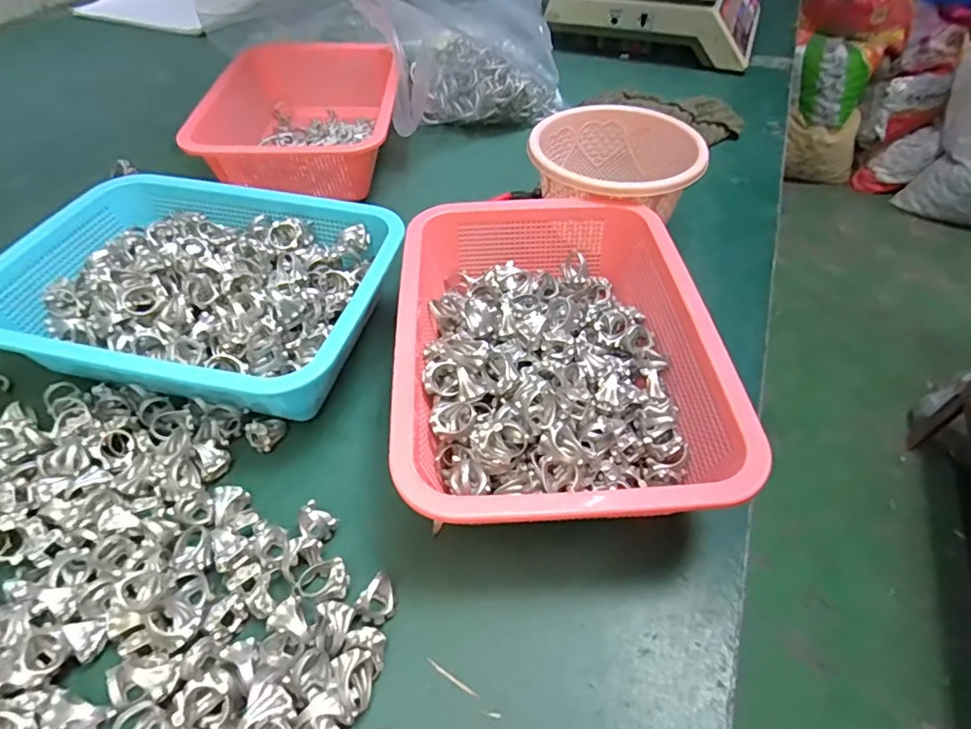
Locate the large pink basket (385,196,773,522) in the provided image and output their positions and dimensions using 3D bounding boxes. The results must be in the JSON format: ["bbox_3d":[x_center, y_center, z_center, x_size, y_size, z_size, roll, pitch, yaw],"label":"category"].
[{"bbox_3d":[0.041,-0.007,0.366,0.196,0.078,0.266,-2,47,-3],"label":"large pink basket"}]

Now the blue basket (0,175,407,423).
[{"bbox_3d":[-0.208,-0.054,0.401,0.273,0.066,0.202,11,50,7],"label":"blue basket"}]

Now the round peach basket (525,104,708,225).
[{"bbox_3d":[0.111,-0.165,0.486,0.141,0.082,0.131,1,47,-1],"label":"round peach basket"}]

